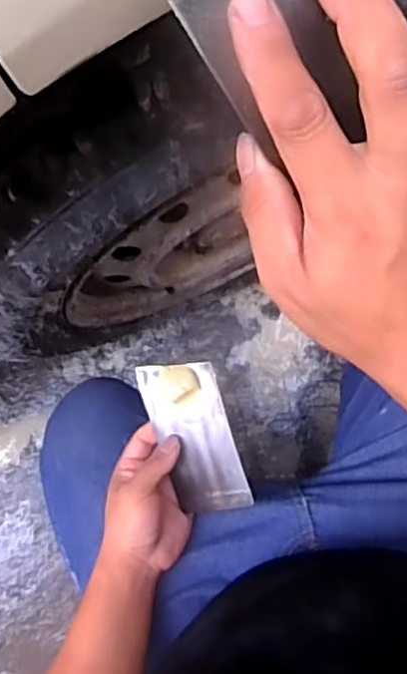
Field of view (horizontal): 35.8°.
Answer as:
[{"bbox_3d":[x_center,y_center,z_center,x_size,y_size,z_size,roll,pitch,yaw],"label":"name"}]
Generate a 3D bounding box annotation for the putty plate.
[{"bbox_3d":[-0.008,0.086,0.546,0.072,0.012,0.135,-18,93,29],"label":"putty plate"}]

